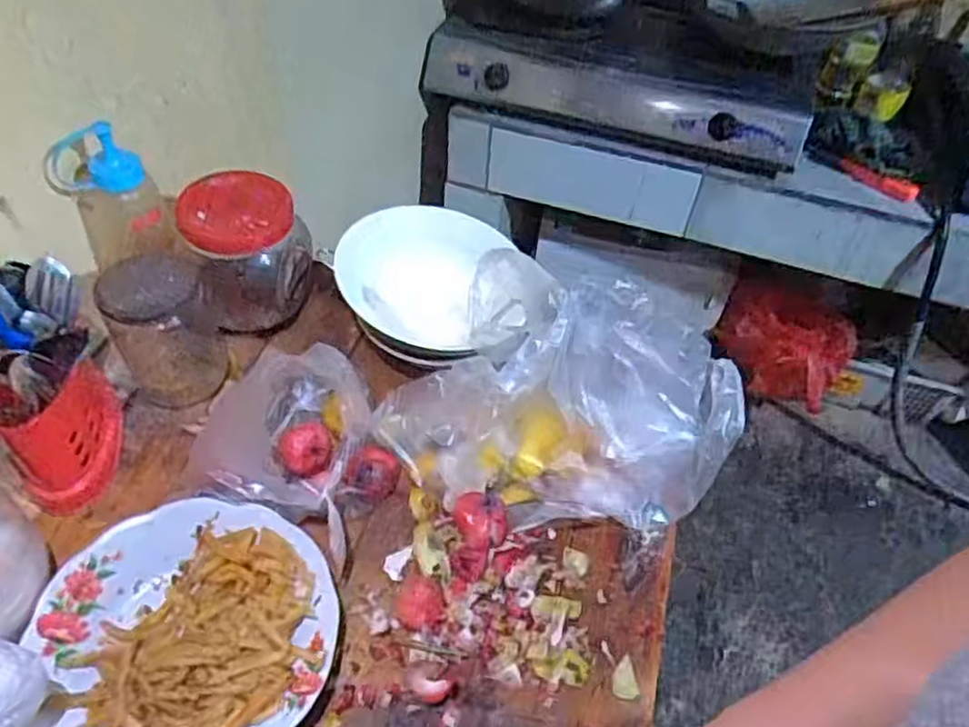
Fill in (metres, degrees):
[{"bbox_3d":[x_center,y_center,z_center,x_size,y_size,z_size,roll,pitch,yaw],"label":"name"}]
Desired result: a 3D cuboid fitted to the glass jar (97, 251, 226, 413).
[{"bbox_3d":[-0.299,-0.035,0.680,0.089,0.135,0.085,3,48,-3],"label":"glass jar"}]

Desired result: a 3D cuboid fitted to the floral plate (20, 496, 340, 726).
[{"bbox_3d":[-0.213,0.190,0.534,0.207,0.035,0.182,10,48,4],"label":"floral plate"}]

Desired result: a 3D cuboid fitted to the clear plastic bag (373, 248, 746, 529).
[{"bbox_3d":[0.066,0.022,0.609,0.292,0.159,0.152,1,48,-4],"label":"clear plastic bag"}]

